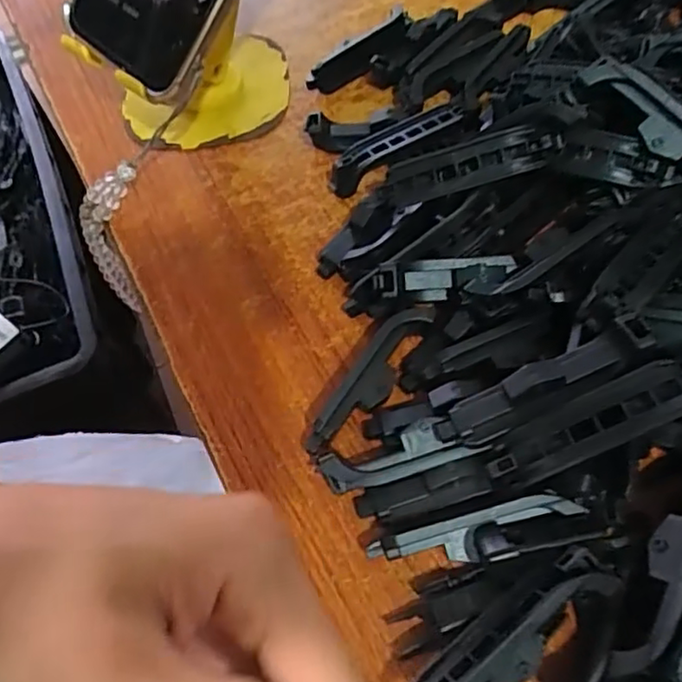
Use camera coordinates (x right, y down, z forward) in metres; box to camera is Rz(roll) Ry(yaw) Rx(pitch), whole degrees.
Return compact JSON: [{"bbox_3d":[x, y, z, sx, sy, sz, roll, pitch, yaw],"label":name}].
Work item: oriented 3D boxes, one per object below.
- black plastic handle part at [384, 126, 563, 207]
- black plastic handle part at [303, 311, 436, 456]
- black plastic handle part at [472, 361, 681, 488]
[{"bbox_3d":[0.054,-0.073,0.267,0.072,0.012,0.016,-12,58,17],"label":"black plastic handle part"},{"bbox_3d":[0.013,0.016,0.249,0.016,0.018,0.073,28,65,19],"label":"black plastic handle part"},{"bbox_3d":[0.081,0.026,0.204,0.072,0.004,0.021,-27,59,16],"label":"black plastic handle part"}]

